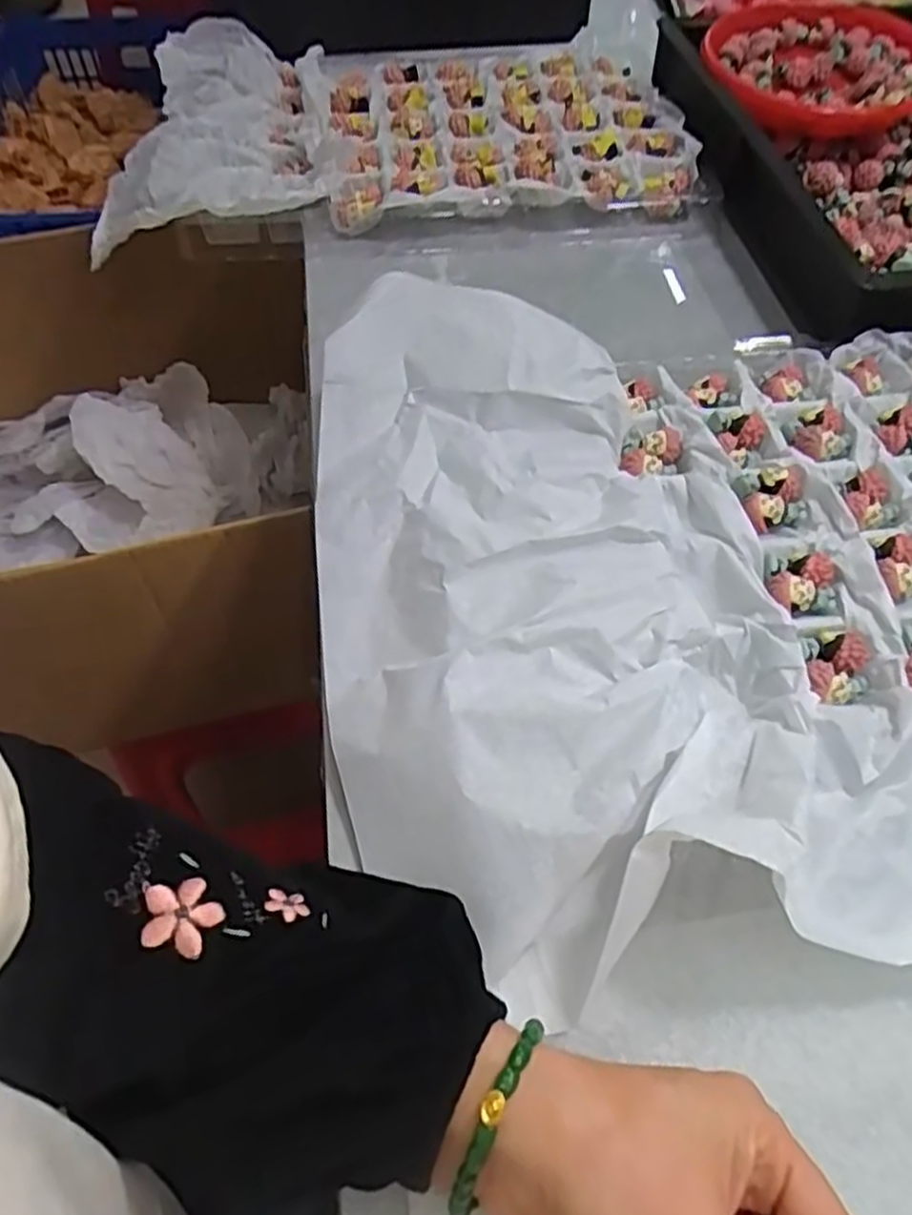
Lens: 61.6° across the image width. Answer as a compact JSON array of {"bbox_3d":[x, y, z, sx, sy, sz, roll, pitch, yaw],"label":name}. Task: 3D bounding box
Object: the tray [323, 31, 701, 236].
[{"bbox_3d":[0.030,-0.404,0.625,0.286,0.043,0.276,-5,56,-4],"label":"tray"}]

